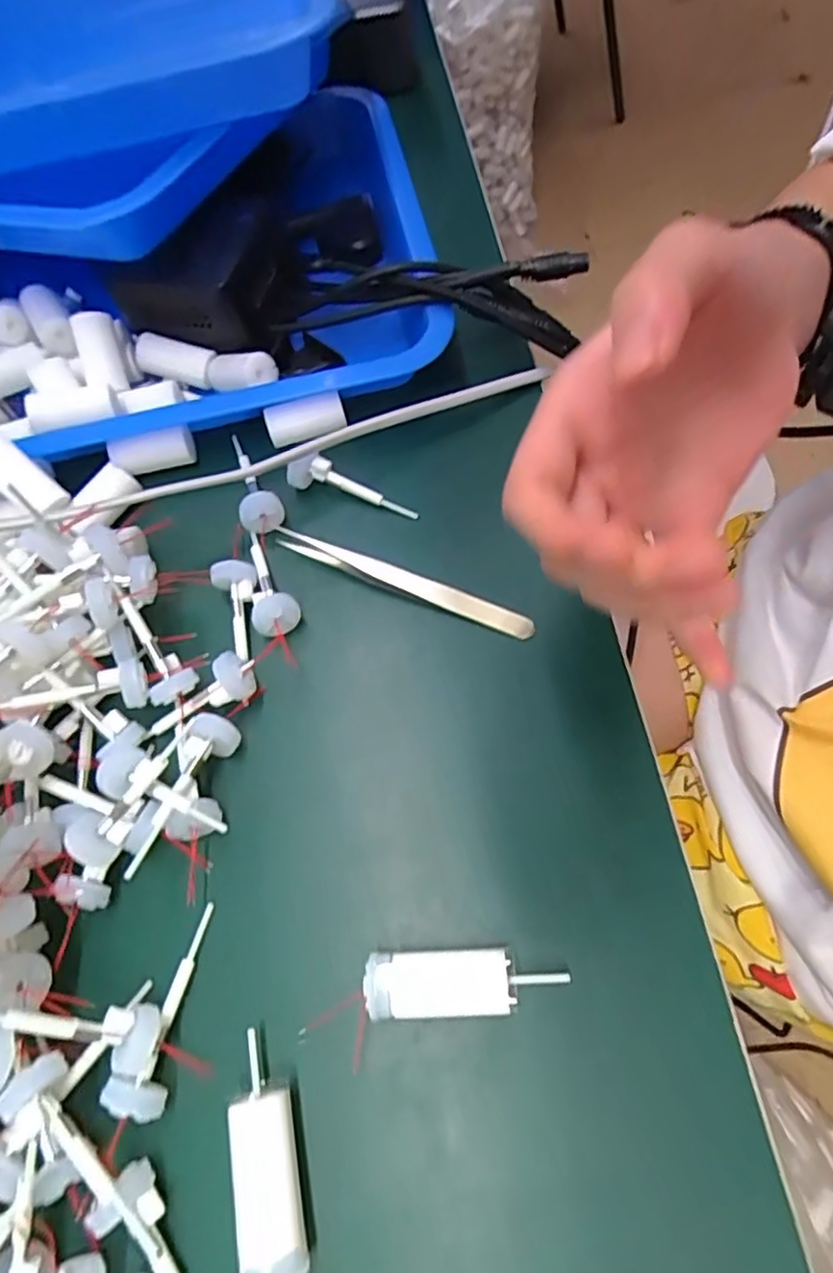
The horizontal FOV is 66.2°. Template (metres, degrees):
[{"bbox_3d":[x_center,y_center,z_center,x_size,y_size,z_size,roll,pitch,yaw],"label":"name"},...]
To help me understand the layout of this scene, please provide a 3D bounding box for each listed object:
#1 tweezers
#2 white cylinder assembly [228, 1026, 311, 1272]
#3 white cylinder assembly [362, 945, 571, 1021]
[{"bbox_3d":[-0.007,-0.027,0.296,0.128,0.008,0.014,22,70,14],"label":"tweezers"},{"bbox_3d":[-0.049,0.169,0.209,0.020,0.016,0.065,-14,65,-1],"label":"white cylinder assembly"},{"bbox_3d":[0.016,0.123,0.227,0.067,0.015,0.021,-4,66,3],"label":"white cylinder assembly"}]

